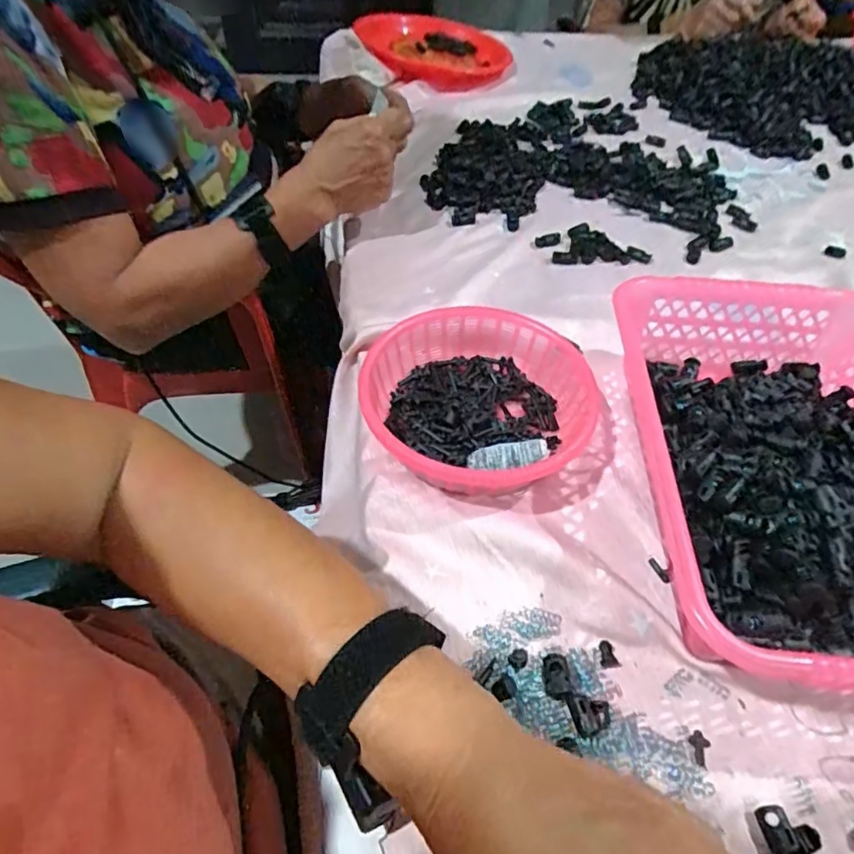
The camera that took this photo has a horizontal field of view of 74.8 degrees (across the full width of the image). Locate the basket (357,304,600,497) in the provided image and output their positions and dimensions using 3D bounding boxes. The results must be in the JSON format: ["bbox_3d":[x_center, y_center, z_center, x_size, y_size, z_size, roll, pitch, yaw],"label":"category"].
[{"bbox_3d":[0.040,-0.018,0.426,0.161,0.050,0.167,1,51,-2],"label":"basket"}]

